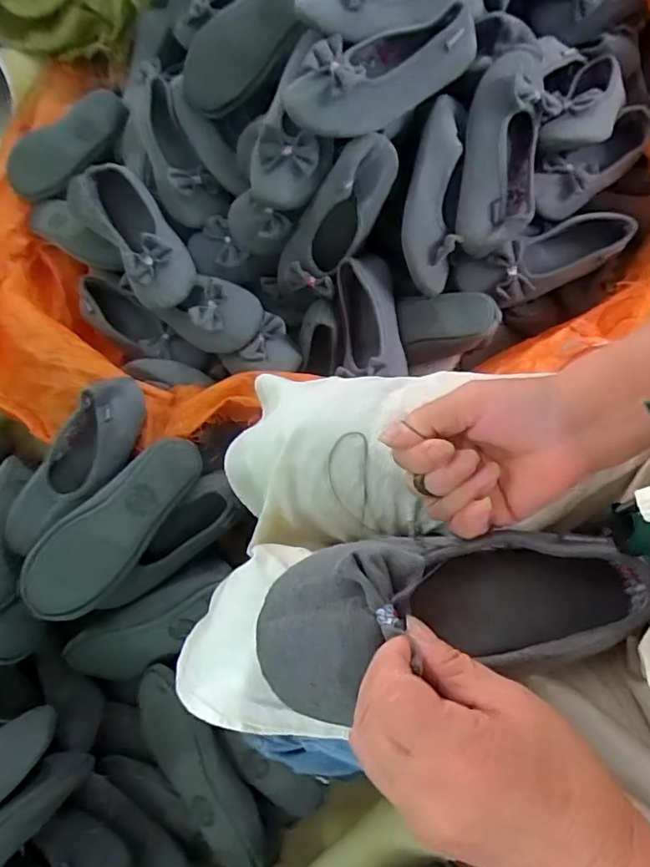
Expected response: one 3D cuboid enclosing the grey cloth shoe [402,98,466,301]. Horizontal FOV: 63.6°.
[{"bbox_3d":[0.138,-0.301,0.654,0.068,0.058,0.240,8,85,6],"label":"grey cloth shoe"}]

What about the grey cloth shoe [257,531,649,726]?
[{"bbox_3d":[0.069,0.099,0.299,0.206,0.057,0.081,-6,66,-10],"label":"grey cloth shoe"}]

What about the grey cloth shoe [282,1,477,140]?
[{"bbox_3d":[0.063,-0.420,0.604,0.217,0.057,0.091,-36,70,-13],"label":"grey cloth shoe"}]

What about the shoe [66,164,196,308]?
[{"bbox_3d":[-0.277,-0.291,0.777,0.104,0.098,0.227,-37,70,-13],"label":"shoe"}]

